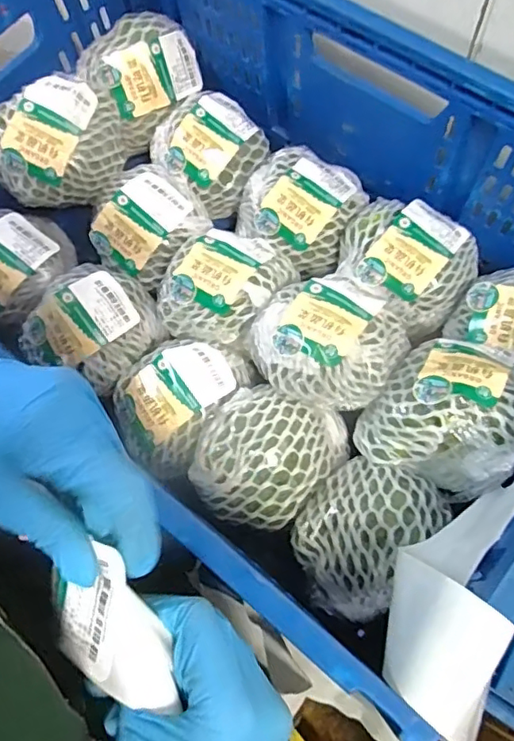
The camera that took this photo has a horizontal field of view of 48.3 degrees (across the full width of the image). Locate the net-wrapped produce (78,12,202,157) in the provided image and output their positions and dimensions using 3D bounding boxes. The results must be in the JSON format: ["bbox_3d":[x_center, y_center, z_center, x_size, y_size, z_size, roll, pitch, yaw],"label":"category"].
[{"bbox_3d":[-0.114,-0.302,0.595,0.118,0.093,0.091,-36,70,-11],"label":"net-wrapped produce"}]

